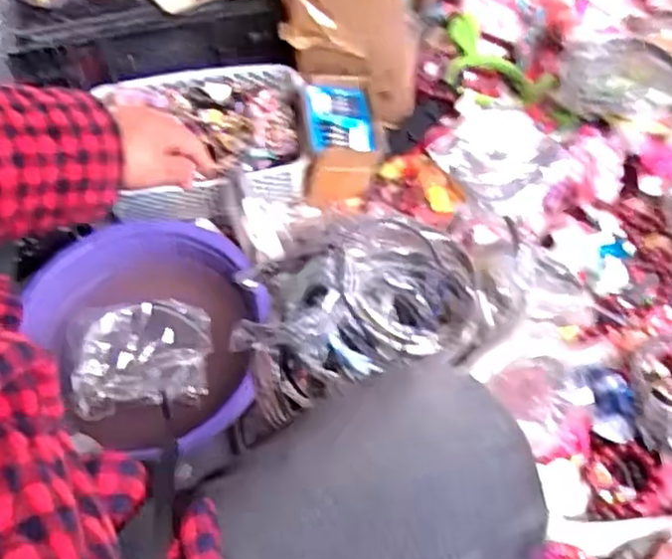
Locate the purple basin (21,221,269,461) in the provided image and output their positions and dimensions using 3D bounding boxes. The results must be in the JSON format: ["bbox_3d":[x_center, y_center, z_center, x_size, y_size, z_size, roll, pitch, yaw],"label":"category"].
[{"bbox_3d":[-0.212,0.064,0.817,0.262,0.078,0.297,-29,65,-13],"label":"purple basin"}]

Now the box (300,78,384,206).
[{"bbox_3d":[0.007,-0.192,0.966,0.102,0.100,0.146,-2,62,0],"label":"box"}]

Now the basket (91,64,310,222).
[{"bbox_3d":[-0.186,-0.198,0.988,0.279,0.081,0.222,-4,62,-1],"label":"basket"}]

